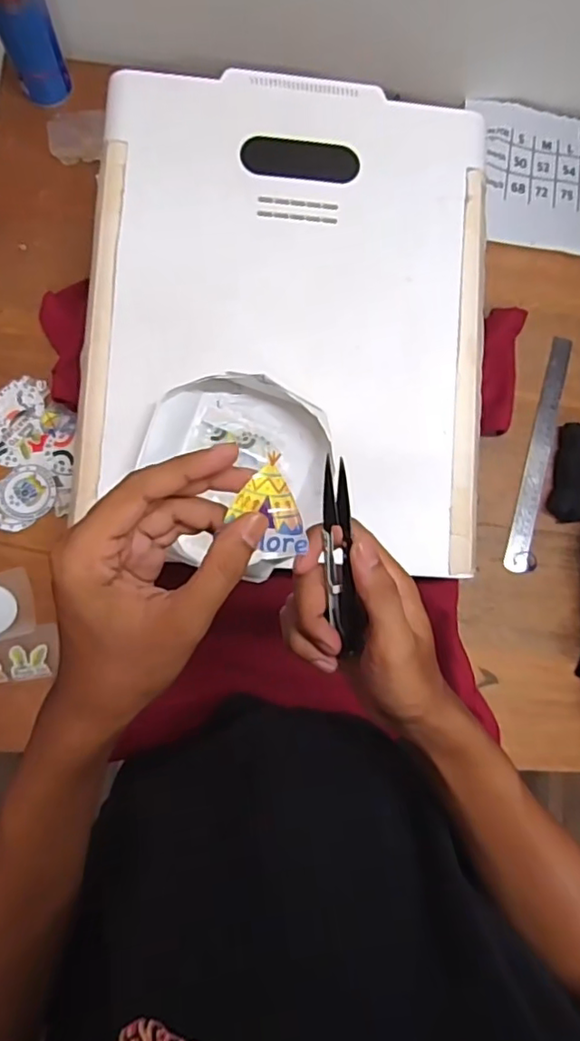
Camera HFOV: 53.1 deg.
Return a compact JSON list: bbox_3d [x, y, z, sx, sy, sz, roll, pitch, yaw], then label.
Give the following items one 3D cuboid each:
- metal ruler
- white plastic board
[{"bbox_3d":[0.332,-0.091,0.770,0.032,0.006,0.322,15,83,0],"label":"metal ruler"},{"bbox_3d":[0.002,-0.216,0.590,0.390,0.024,0.484,4,84,-5],"label":"white plastic board"}]

